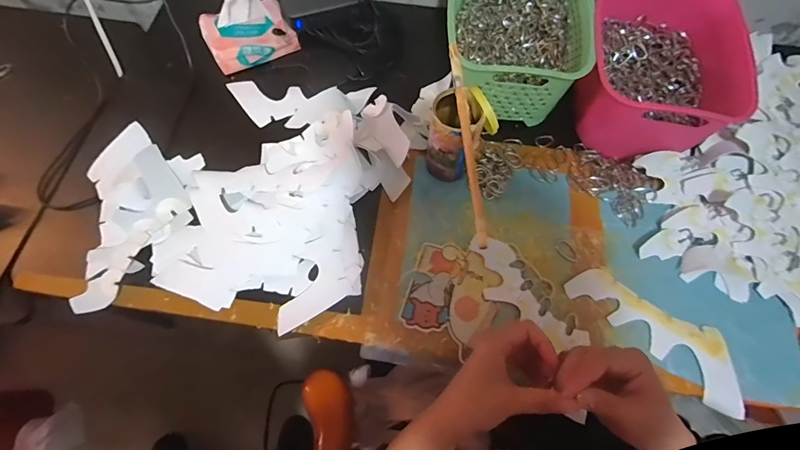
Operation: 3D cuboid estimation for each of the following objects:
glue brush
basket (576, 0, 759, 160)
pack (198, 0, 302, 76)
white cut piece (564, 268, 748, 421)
[{"bbox_3d":[0.075,-0.100,0.441,0.012,0.009,0.264,-3,67,-2],"label":"glue brush"},{"bbox_3d":[0.360,-0.232,0.566,0.206,0.127,0.280,9,67,3],"label":"basket"},{"bbox_3d":[-0.244,-0.315,0.622,0.130,0.072,0.102,-29,70,-13],"label":"pack"},{"bbox_3d":[0.322,0.127,0.484,0.223,0.009,0.078,40,77,16],"label":"white cut piece"}]

